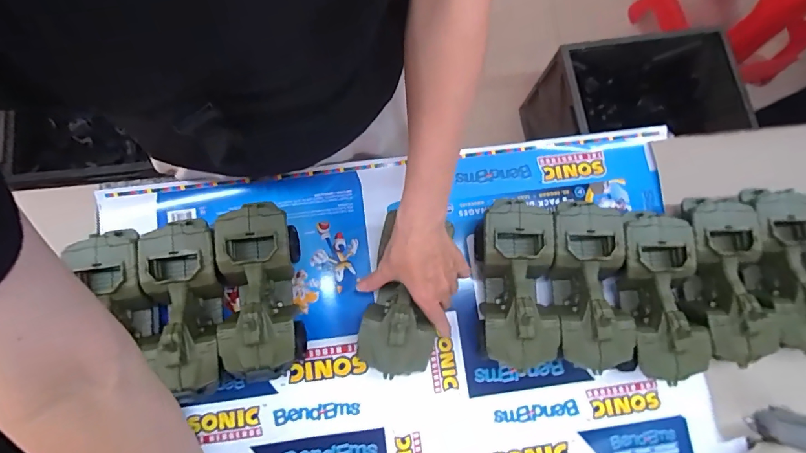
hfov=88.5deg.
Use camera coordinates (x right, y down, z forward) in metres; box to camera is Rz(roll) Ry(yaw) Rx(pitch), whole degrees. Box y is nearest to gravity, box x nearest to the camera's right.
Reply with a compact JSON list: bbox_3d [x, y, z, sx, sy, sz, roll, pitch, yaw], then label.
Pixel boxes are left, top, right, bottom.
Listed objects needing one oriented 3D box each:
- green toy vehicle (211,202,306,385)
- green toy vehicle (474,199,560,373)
[{"bbox_3d":[-0.160,0.073,0.469,0.081,0.079,0.185,-8,79,-3],"label":"green toy vehicle"},{"bbox_3d":[0.130,0.063,0.480,0.083,0.078,0.191,2,78,-1],"label":"green toy vehicle"}]

